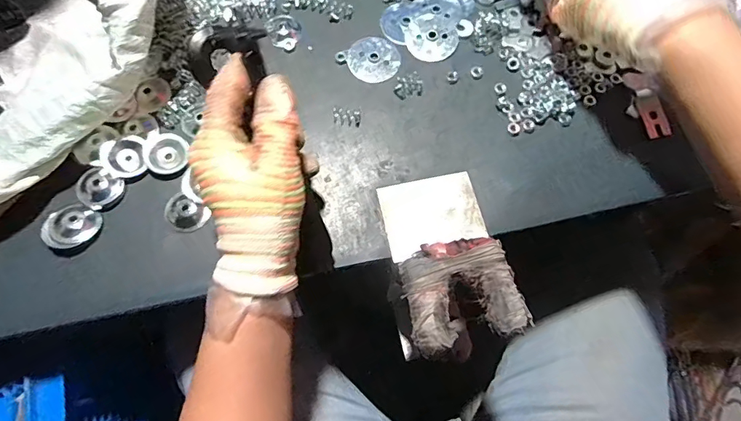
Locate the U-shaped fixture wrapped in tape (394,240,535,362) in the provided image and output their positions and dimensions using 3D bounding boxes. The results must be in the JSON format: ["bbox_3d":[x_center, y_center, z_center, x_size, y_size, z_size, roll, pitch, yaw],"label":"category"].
[{"bbox_3d":[0.062,0.060,0.305,0.075,0.036,0.073,-11,74,-5],"label":"U-shaped fixture wrapped in tape"}]

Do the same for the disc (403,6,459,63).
[{"bbox_3d":[0.054,-0.158,0.388,0.046,0.004,0.057,-4,73,-3],"label":"disc"}]

